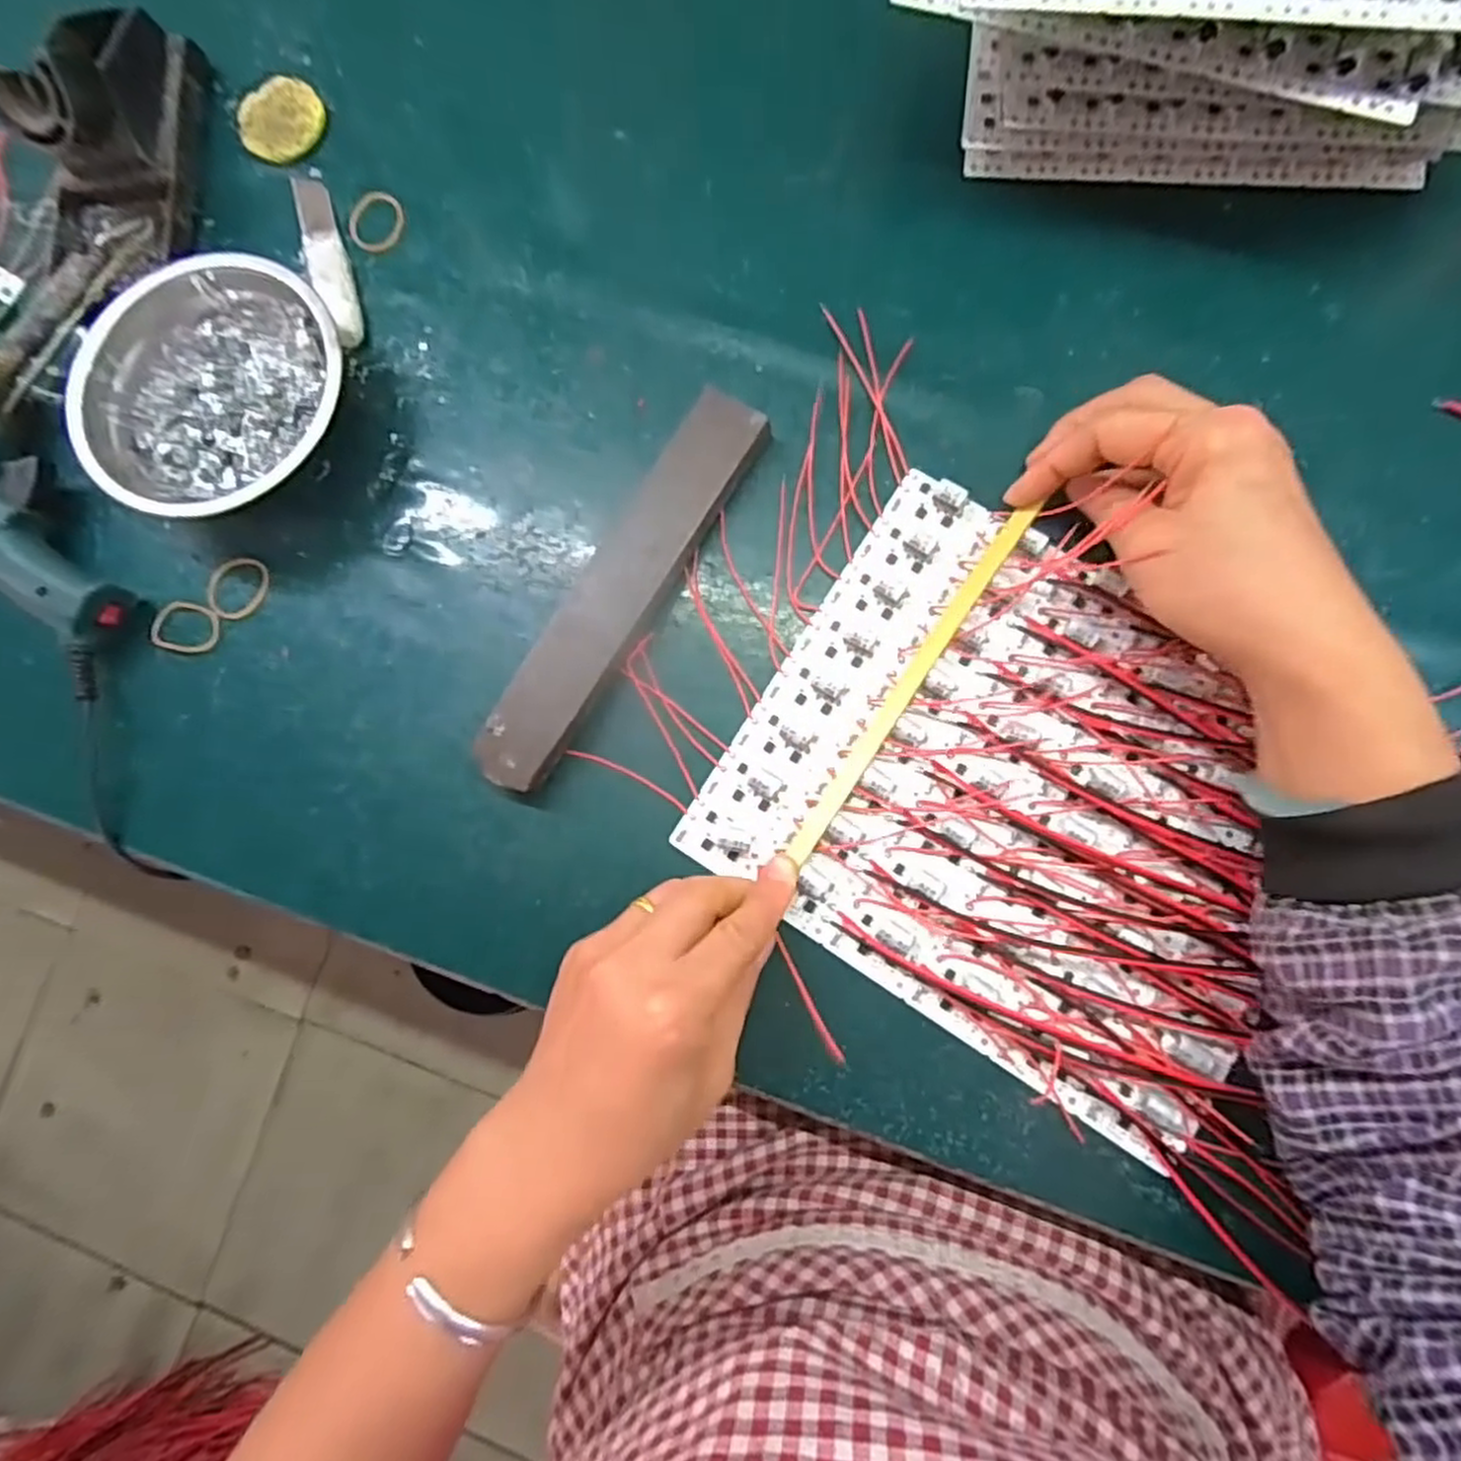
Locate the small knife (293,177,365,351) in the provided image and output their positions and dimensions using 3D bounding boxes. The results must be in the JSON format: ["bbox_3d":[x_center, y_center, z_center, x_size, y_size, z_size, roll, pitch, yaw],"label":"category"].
[{"bbox_3d":[-0.204,-0.238,0.377,0.019,0.010,0.100,-17,81,2],"label":"small knife"}]

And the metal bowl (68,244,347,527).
[{"bbox_3d":[-0.241,-0.158,0.355,0.130,0.042,0.123,-1,82,5],"label":"metal bowl"}]

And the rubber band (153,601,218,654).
[{"bbox_3d":[-0.263,-0.049,0.360,0.034,0.004,0.024,14,84,7],"label":"rubber band"}]

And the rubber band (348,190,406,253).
[{"bbox_3d":[-0.182,-0.262,0.383,0.027,0.004,0.034,-12,81,3],"label":"rubber band"}]

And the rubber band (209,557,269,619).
[{"bbox_3d":[-0.240,-0.069,0.361,0.027,0.006,0.031,22,85,8],"label":"rubber band"}]

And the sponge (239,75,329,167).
[{"bbox_3d":[-0.236,-0.321,0.392,0.045,0.006,0.046,-1,82,5],"label":"sponge"}]

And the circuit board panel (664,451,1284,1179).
[{"bbox_3d":[0.124,0.026,0.315,0.227,0.013,0.196,33,86,8],"label":"circuit board panel"}]

